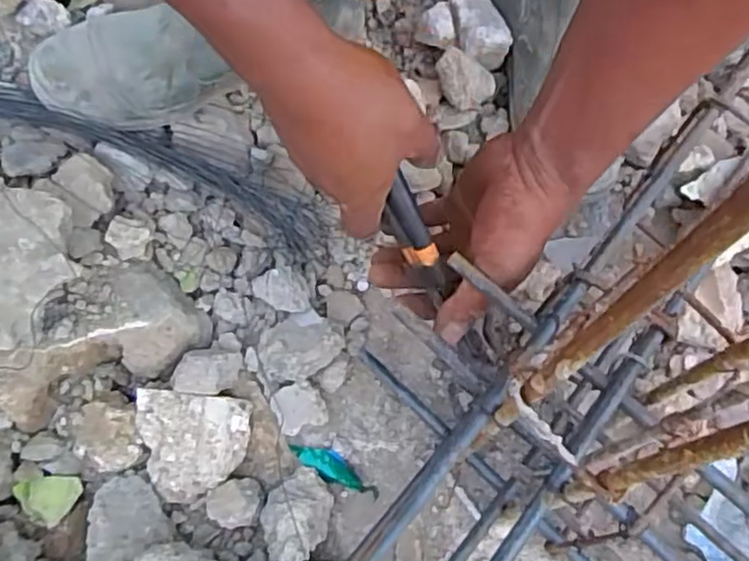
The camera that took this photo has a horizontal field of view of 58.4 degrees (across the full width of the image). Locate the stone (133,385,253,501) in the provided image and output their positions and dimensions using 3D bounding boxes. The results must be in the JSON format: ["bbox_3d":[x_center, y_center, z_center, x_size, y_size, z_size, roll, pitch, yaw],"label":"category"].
[{"bbox_3d":[-0.130,0.112,0.490,0.076,0.020,0.081,3,81,-23],"label":"stone"}]

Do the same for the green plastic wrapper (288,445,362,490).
[{"bbox_3d":[-0.035,0.135,0.495,0.059,0.008,0.019,25,64,9],"label":"green plastic wrapper"}]

